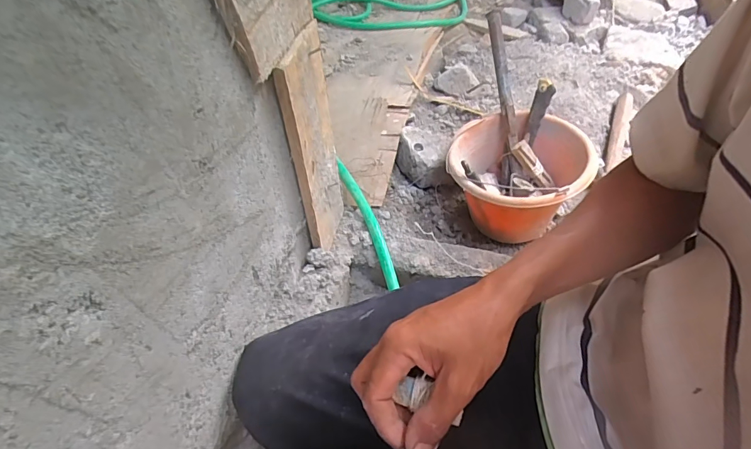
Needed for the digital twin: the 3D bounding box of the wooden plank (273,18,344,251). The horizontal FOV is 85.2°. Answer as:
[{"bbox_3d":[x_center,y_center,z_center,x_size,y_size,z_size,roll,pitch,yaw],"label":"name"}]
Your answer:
[{"bbox_3d":[-0.082,-0.094,0.576,0.019,0.334,0.113,10,51,10],"label":"wooden plank"}]

